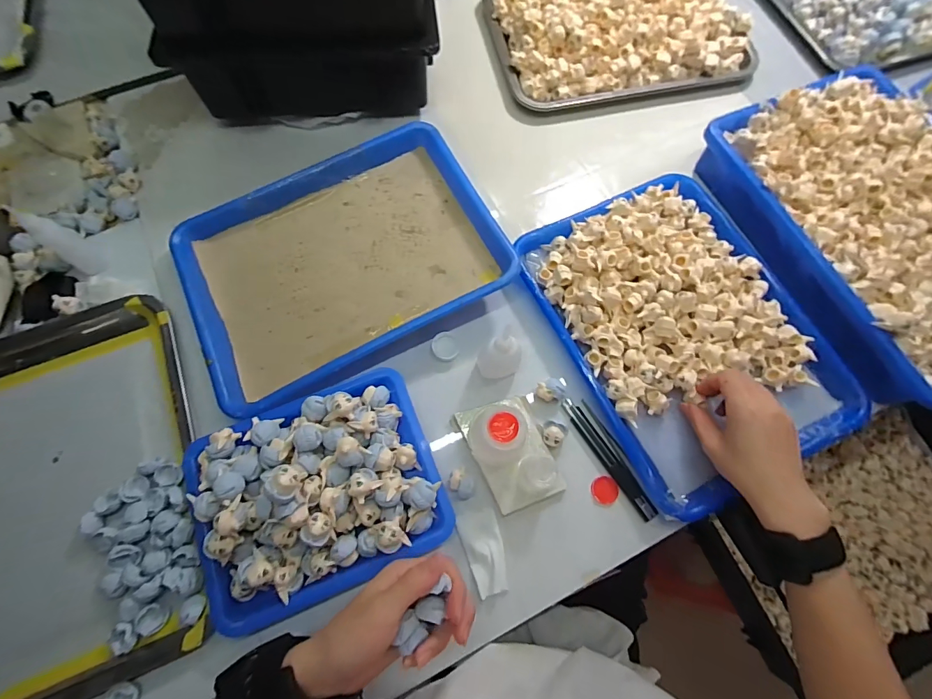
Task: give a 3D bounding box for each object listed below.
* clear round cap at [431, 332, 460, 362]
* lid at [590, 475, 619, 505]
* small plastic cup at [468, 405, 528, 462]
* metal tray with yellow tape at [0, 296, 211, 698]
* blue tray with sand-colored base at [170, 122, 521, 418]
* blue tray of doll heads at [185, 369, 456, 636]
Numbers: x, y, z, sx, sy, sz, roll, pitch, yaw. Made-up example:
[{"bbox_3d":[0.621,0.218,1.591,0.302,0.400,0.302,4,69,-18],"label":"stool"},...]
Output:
[{"bbox_3d":[-0.022,-0.004,0.435,0.029,0.009,0.030,0,72,1],"label":"clear round cap"},{"bbox_3d":[0.136,0.138,0.395,0.026,0.004,0.027,0,72,1],"label":"lid"},{"bbox_3d":[0.028,0.079,0.374,0.045,0.064,0.047,0,72,1],"label":"small plastic cup"},{"bbox_3d":[-0.382,0.135,0.381,0.249,0.031,0.342,-23,73,-7],"label":"metal tray with yellow tape"},{"bbox_3d":[-0.138,-0.104,0.452,0.330,0.039,0.247,-28,74,-8],"label":"blue tray with sand-colored base"},{"bbox_3d":[-0.138,0.128,0.358,0.219,0.061,0.173,-21,73,-6],"label":"blue tray of doll heads"}]

